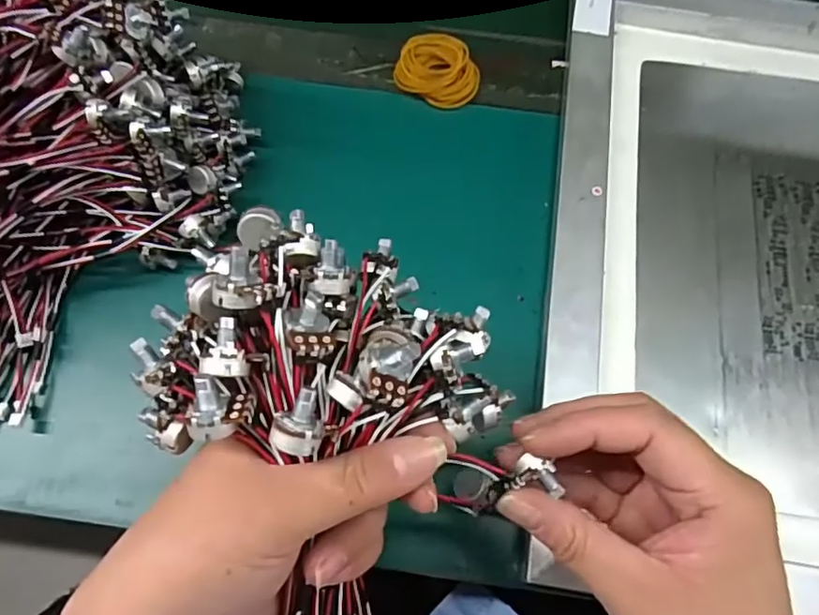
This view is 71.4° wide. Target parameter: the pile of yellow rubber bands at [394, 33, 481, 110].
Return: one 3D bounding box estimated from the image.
[{"bbox_3d":[0.021,-0.170,0.406,0.059,0.013,0.050,21,70,6],"label":"pile of yellow rubber bands"}]

